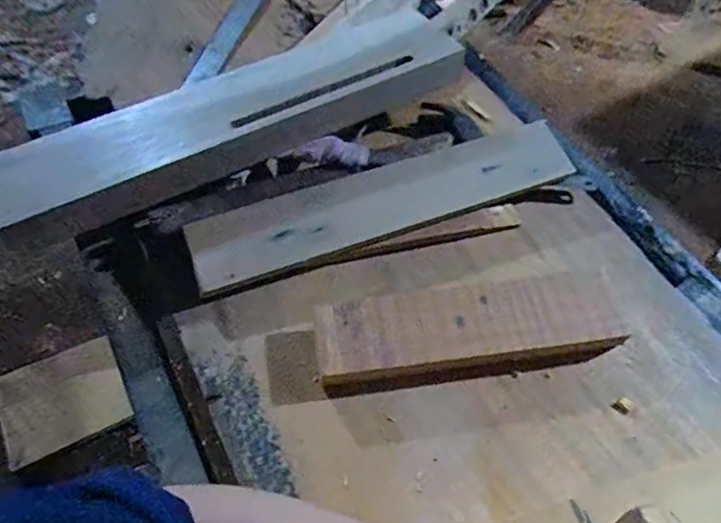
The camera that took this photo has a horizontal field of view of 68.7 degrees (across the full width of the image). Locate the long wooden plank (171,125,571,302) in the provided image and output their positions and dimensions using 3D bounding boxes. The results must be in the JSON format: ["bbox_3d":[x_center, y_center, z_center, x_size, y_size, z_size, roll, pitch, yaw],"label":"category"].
[{"bbox_3d":[0.031,-0.058,0.487,0.370,0.022,0.071,-20,60,-16],"label":"long wooden plank"}]

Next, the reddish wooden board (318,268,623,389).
[{"bbox_3d":[0.093,0.052,0.431,0.248,0.026,0.077,-6,57,-8],"label":"reddish wooden board"}]

